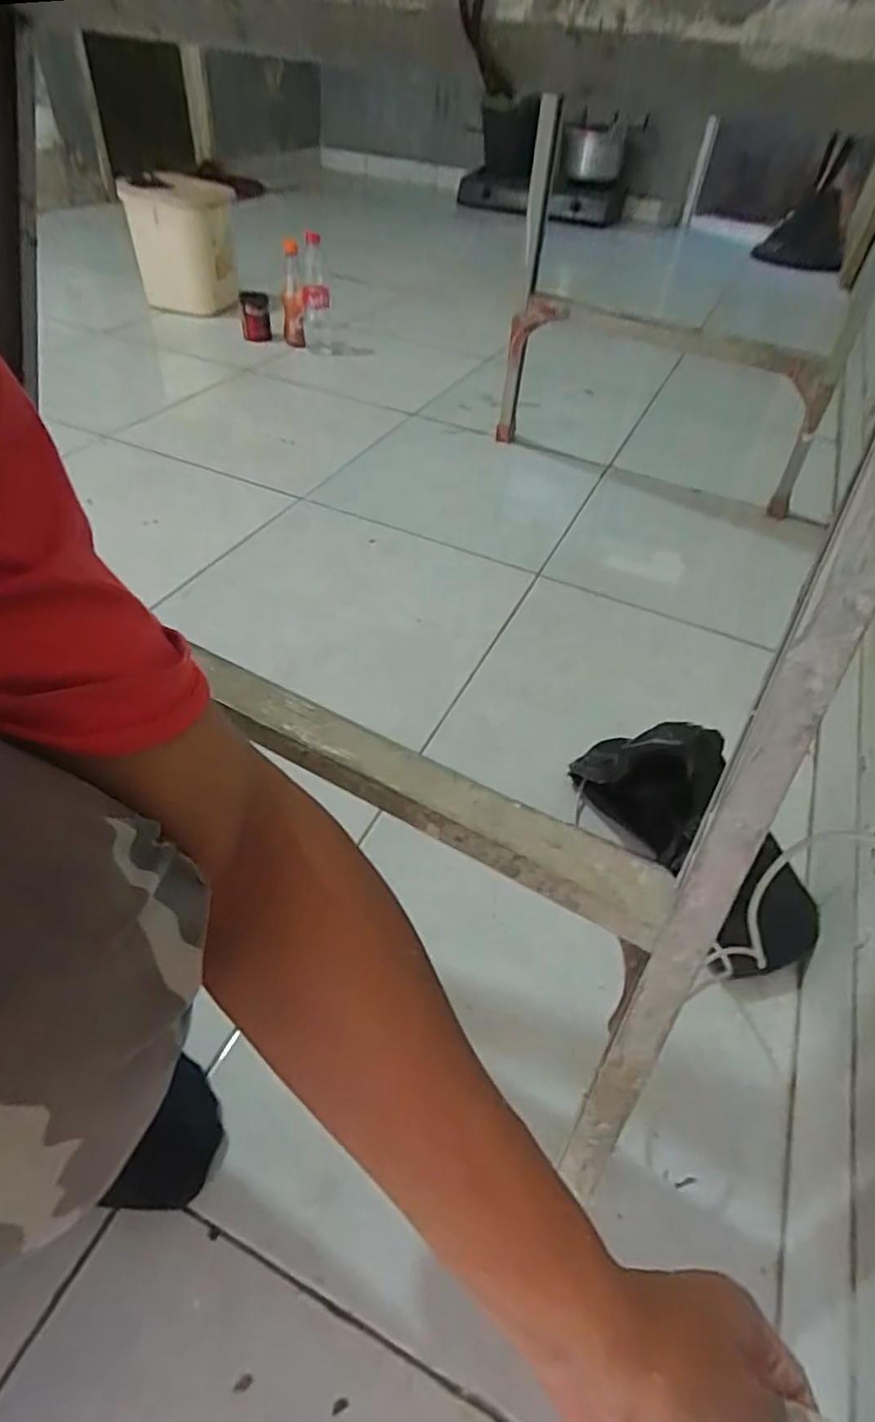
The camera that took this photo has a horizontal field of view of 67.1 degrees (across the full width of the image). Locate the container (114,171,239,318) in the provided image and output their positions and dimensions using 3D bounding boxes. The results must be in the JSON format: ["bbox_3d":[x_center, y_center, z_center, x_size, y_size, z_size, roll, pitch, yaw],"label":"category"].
[{"bbox_3d":[-0.563,-1.031,1.467,0.206,0.231,0.162,-15,49,-20],"label":"container"}]

